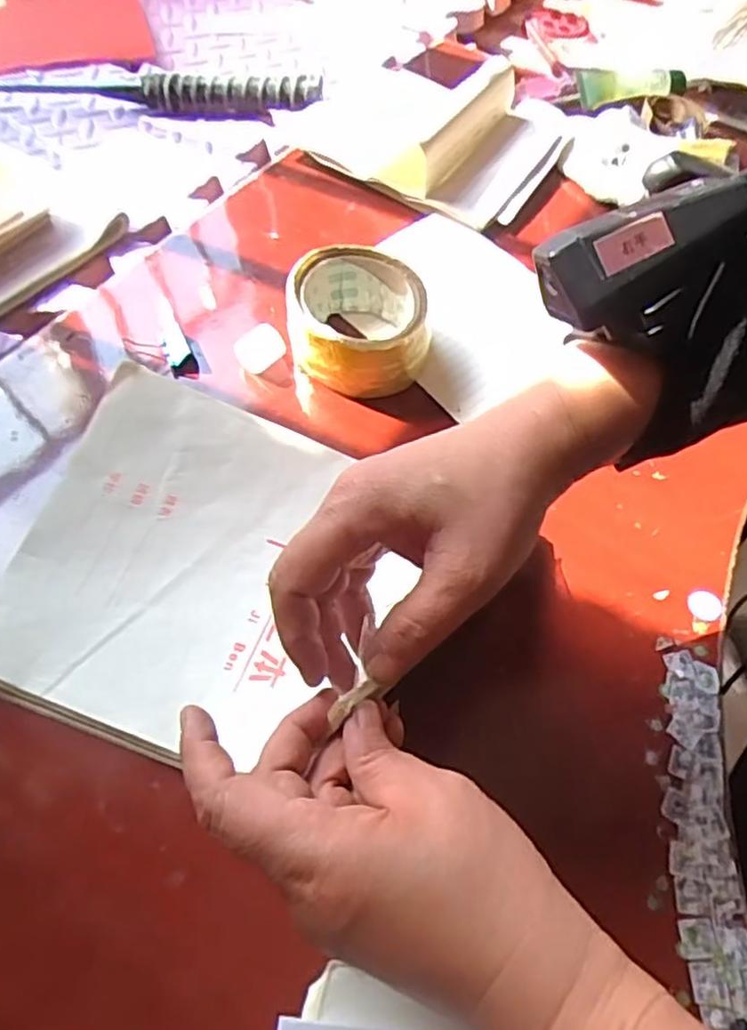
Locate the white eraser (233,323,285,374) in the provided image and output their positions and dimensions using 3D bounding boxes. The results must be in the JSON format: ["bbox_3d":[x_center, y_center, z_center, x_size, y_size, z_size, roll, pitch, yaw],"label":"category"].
[{"bbox_3d":[-0.077,-0.113,0.473,0.032,0.021,0.019,-34,64,-20],"label":"white eraser"}]

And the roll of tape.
[{"bbox_3d":[-0.012,-0.130,0.464,0.087,0.049,0.093,0,58,-1],"label":"roll of tape"}]

